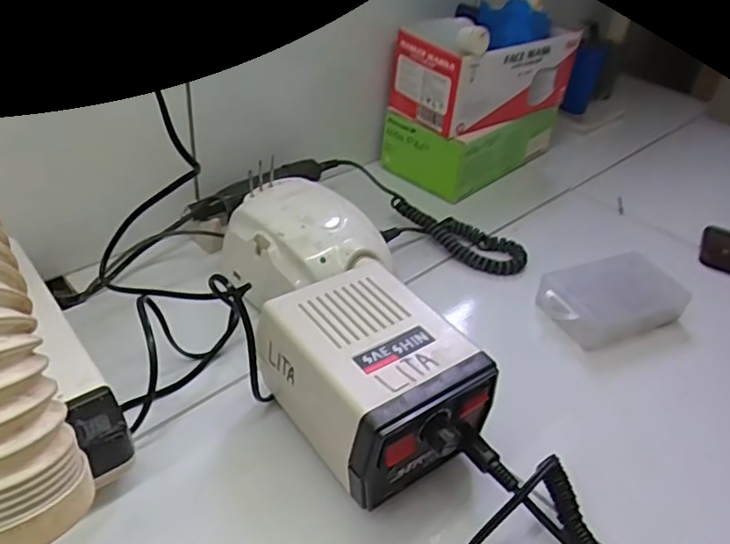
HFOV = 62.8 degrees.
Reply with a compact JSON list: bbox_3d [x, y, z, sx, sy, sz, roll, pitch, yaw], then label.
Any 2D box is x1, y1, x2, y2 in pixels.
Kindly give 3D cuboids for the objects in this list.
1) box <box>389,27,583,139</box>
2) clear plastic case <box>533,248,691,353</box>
[{"bbox_3d":[0.142,-0.235,0.687,0.209,0.091,0.104,-21,45,-31],"label":"box"},{"bbox_3d":[0.225,0.025,0.542,0.121,0.033,0.080,-15,42,-25],"label":"clear plastic case"}]

